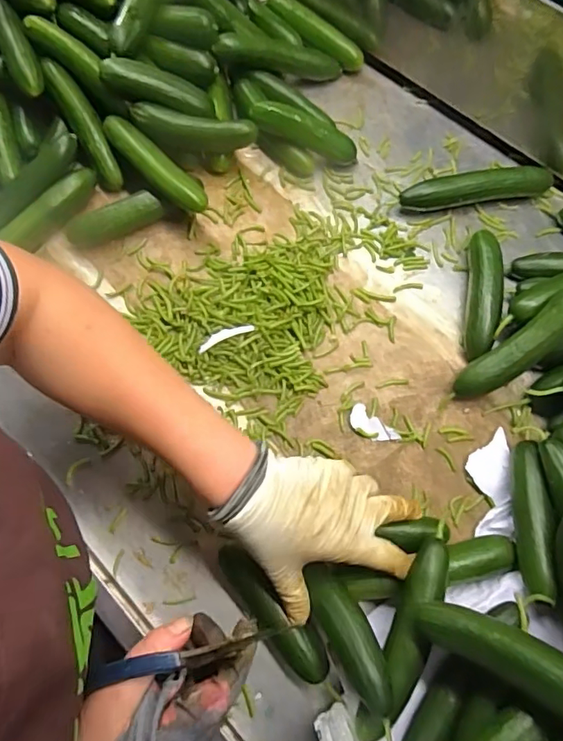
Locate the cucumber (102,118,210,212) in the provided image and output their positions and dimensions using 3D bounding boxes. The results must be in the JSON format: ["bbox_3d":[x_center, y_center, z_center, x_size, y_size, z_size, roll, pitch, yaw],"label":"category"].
[{"bbox_3d":[-0.129,-0.207,0.494,0.142,0.023,0.028,42,77,12],"label":"cucumber"}]

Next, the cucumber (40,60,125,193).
[{"bbox_3d":[-0.204,-0.256,0.516,0.028,0.026,0.136,-29,99,-9],"label":"cucumber"}]

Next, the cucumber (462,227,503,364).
[{"bbox_3d":[0.197,-0.073,0.485,0.032,0.031,0.128,9,73,3],"label":"cucumber"}]

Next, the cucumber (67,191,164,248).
[{"bbox_3d":[-0.168,-0.151,0.505,0.095,0.029,0.028,-19,74,-6],"label":"cucumber"}]

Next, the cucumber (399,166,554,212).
[{"bbox_3d":[0.204,-0.189,0.520,0.160,0.035,0.024,-11,73,-3],"label":"cucumber"}]

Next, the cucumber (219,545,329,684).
[{"bbox_3d":[-0.007,0.189,0.393,0.031,0.031,0.119,-41,73,-11],"label":"cucumber"}]

